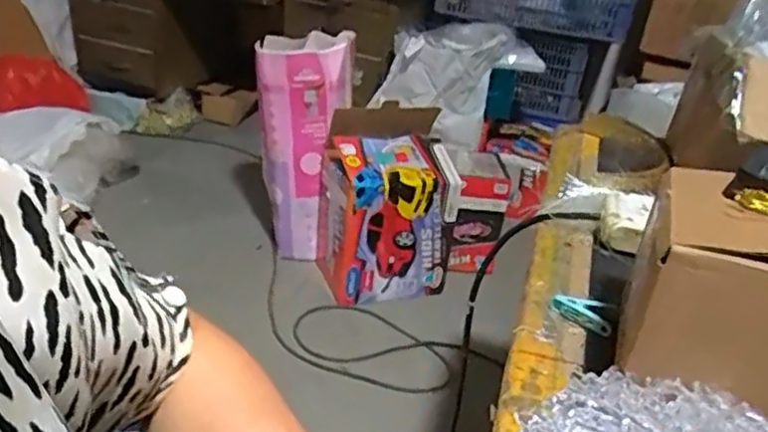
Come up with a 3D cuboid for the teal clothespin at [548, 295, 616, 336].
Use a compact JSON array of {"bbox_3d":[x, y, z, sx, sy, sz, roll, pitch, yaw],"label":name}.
[{"bbox_3d":[0.162,0.077,0.547,0.050,0.014,0.030,16,28,19],"label":"teal clothespin"}]

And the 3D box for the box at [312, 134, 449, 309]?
[{"bbox_3d":[0.006,-0.003,1.771,0.305,0.397,0.224,-6,29,-25],"label":"box"}]

